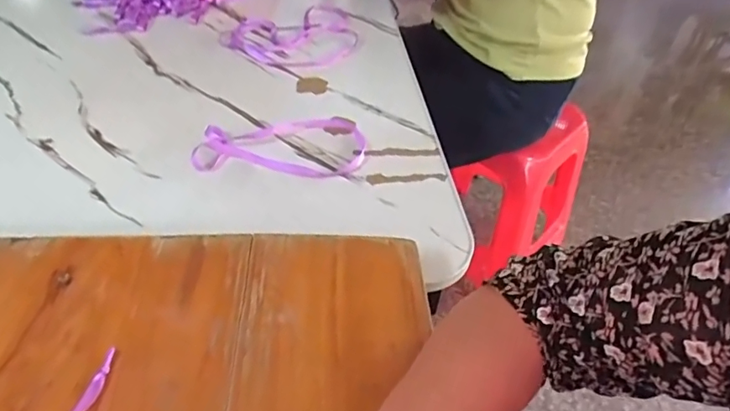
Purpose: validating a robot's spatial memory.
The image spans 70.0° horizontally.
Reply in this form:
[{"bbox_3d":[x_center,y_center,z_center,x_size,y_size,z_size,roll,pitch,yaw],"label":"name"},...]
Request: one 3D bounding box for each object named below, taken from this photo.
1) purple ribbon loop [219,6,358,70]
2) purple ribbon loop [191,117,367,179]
[{"bbox_3d":[-0.098,-0.278,0.818,0.194,0.010,0.222,16,43,12],"label":"purple ribbon loop"},{"bbox_3d":[-0.093,-0.064,0.591,0.192,0.012,0.106,-9,44,-15],"label":"purple ribbon loop"}]

